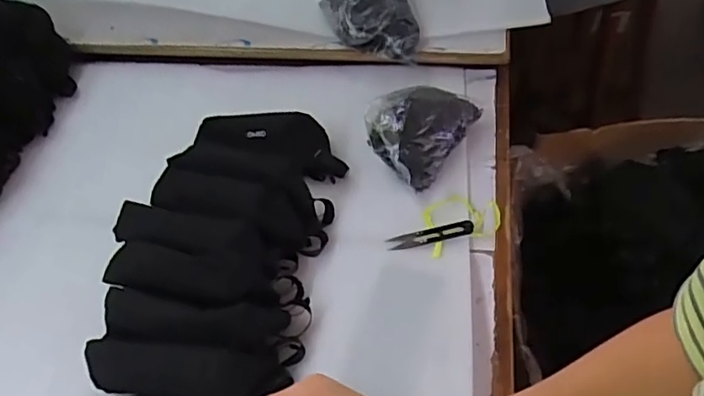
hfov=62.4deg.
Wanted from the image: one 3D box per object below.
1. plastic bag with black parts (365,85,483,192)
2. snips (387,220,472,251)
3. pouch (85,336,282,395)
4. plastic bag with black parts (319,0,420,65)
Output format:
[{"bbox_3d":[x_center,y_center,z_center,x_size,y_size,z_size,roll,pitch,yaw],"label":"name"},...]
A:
[{"bbox_3d":[0.102,-0.096,0.766,0.158,0.080,0.102,-36,57,-23],"label":"plastic bag with black parts"},{"bbox_3d":[0.095,0.045,0.699,0.105,0.005,0.023,-10,51,-4],"label":"snips"},{"bbox_3d":[-0.173,0.172,0.570,0.191,0.054,0.058,1,51,5],"label":"pouch"},{"bbox_3d":[0.025,-0.275,0.879,0.131,0.070,0.134,-9,50,-1],"label":"plastic bag with black parts"}]

